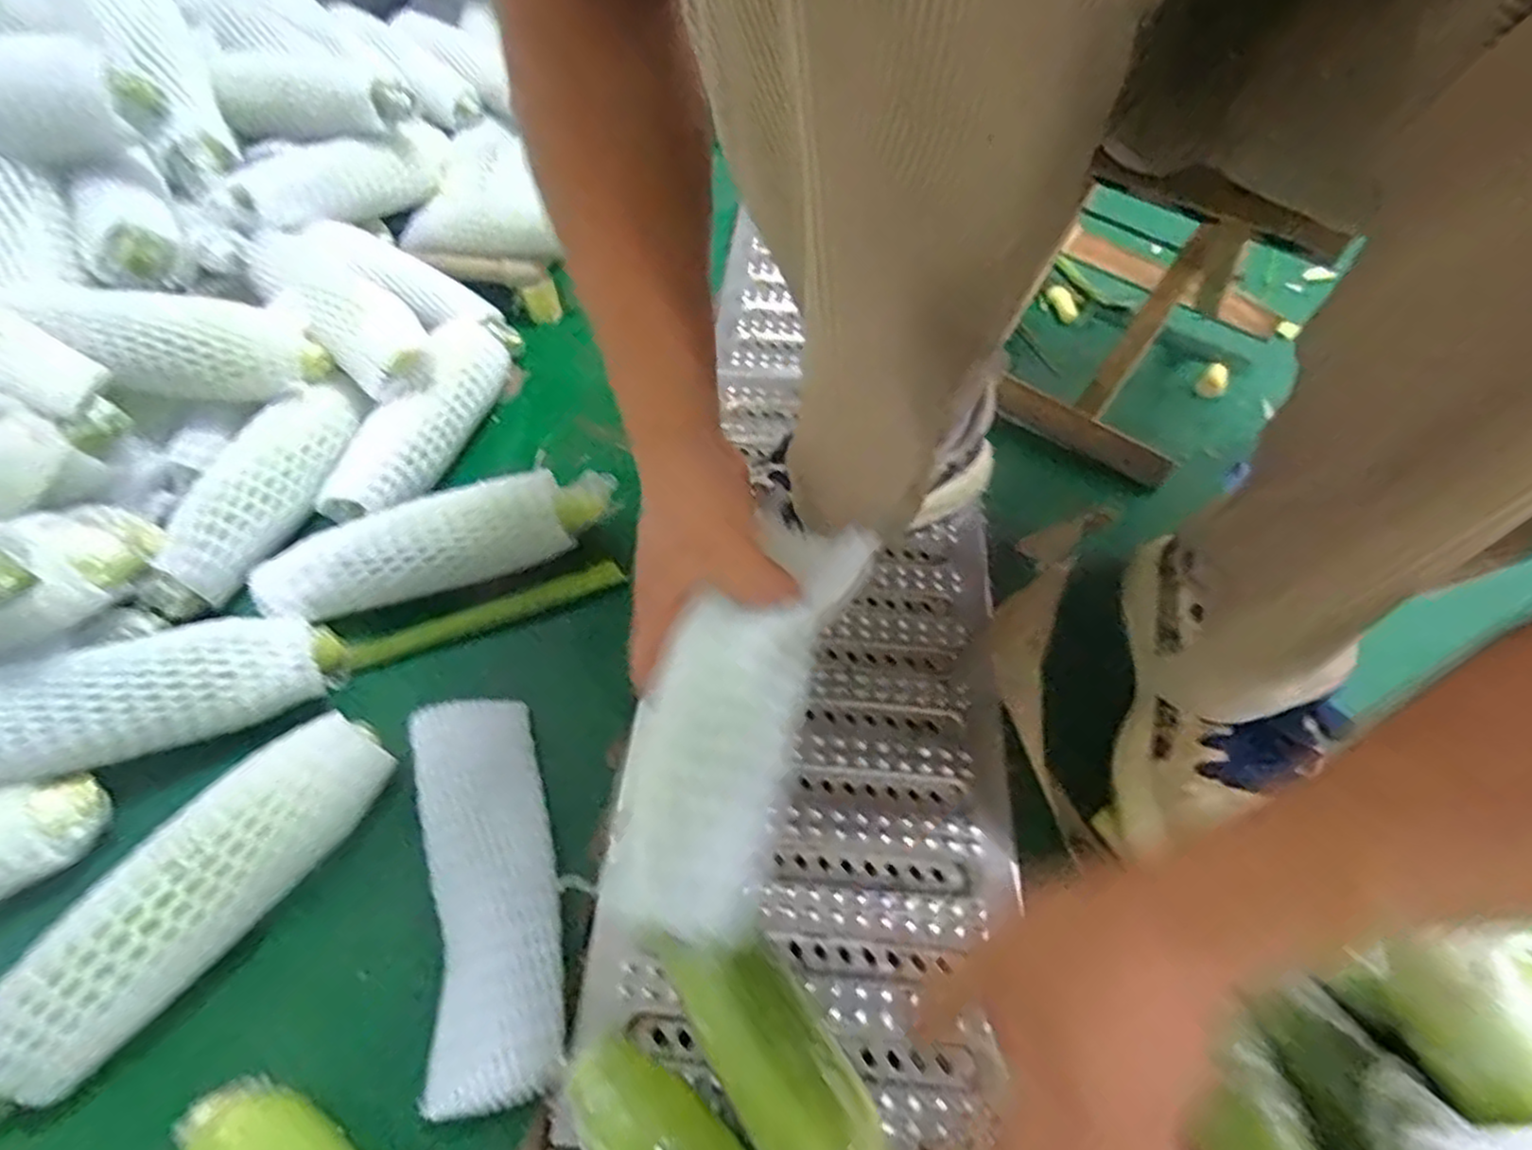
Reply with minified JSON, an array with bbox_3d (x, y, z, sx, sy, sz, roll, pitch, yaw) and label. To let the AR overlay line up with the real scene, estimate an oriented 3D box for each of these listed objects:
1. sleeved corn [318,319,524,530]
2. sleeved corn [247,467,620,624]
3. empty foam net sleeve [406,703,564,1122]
[{"bbox_3d":[-0.277,-0.142,0.594,0.063,0.051,0.242,13,56,10],"label":"sleeved corn"},{"bbox_3d":[-0.234,-0.028,0.517,0.248,0.047,0.069,-20,57,-12],"label":"sleeved corn"},{"bbox_3d":[-0.158,0.169,0.402,0.070,0.019,0.214,-14,56,-9],"label":"empty foam net sleeve"}]

